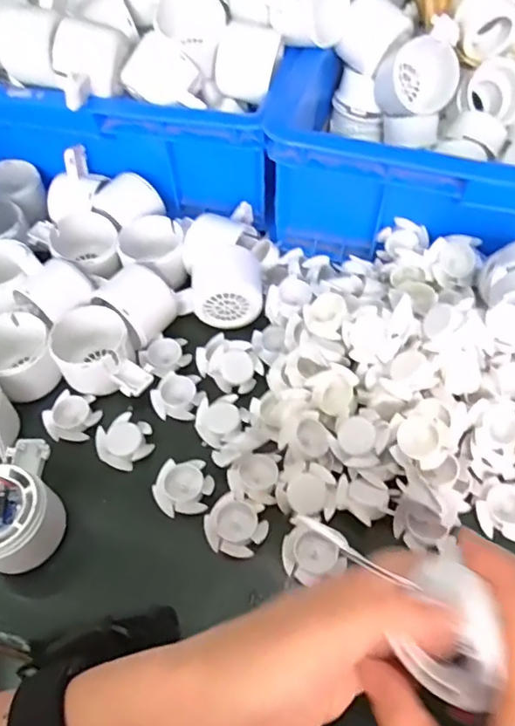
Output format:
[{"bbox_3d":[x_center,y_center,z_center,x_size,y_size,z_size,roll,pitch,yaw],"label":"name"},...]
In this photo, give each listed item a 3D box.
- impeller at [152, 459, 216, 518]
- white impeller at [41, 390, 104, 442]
[{"bbox_3d":[-0.051,0.088,0.384,0.040,0.013,0.037,-1,56,2],"label":"impeller"},{"bbox_3d":[-0.143,0.041,0.424,0.040,0.013,0.036,4,57,6],"label":"white impeller"}]

